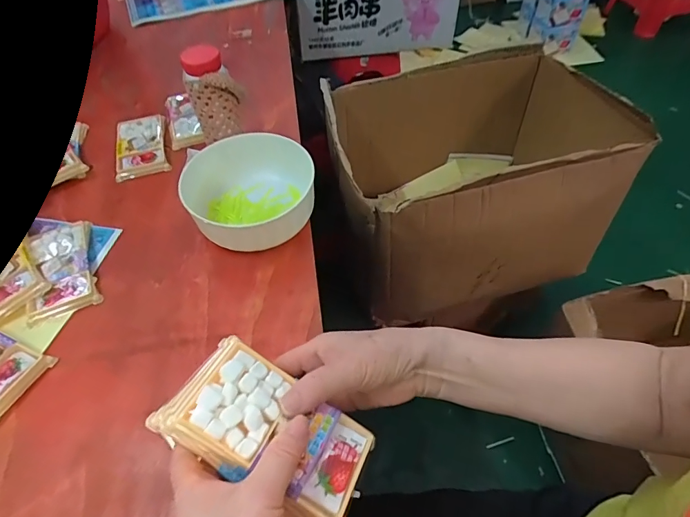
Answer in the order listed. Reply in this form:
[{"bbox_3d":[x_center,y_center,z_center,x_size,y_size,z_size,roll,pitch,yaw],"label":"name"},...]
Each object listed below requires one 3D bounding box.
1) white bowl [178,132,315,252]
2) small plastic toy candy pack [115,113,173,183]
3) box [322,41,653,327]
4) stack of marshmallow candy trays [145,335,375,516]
[{"bbox_3d":[-0.124,-0.082,0.533,0.165,0.074,0.137,-3,52,0],"label":"white bowl"},{"bbox_3d":[-0.316,-0.176,0.653,0.074,0.022,0.134,-15,53,-9],"label":"small plastic toy candy pack"},{"bbox_3d":[0.237,-0.193,0.880,0.547,0.338,0.487,-14,52,-8],"label":"box"},{"bbox_3d":[-0.054,0.126,0.300,0.140,0.040,0.081,35,57,-4],"label":"stack of marshmallow candy trays"}]

